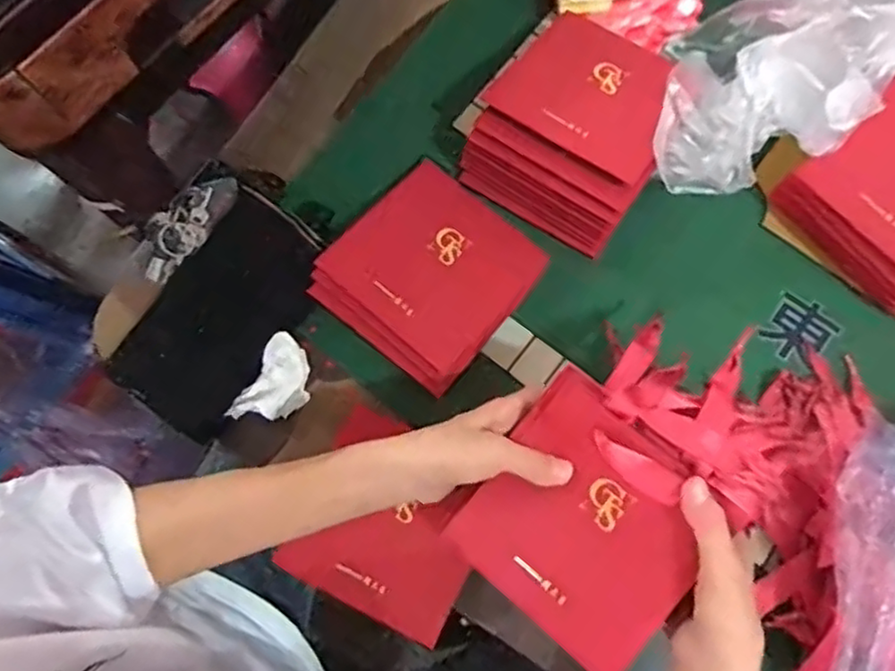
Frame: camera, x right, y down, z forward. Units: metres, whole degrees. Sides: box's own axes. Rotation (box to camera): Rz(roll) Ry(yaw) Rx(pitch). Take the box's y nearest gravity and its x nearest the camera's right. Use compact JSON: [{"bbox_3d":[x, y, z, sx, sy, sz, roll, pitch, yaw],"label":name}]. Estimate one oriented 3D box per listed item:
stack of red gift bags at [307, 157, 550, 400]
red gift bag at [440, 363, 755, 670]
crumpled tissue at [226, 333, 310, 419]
[{"bbox_3d":[-0.014,-0.054,0.553,0.143,0.026,0.155,39,80,9],"label":"stack of red gift bags"},{"bbox_3d":[0.089,0.122,0.433,0.143,0.014,0.141,40,98,17],"label":"red gift bag"},{"bbox_3d":[-0.142,0.042,0.550,0.046,0.028,0.079,33,79,7],"label":"crumpled tissue"}]

